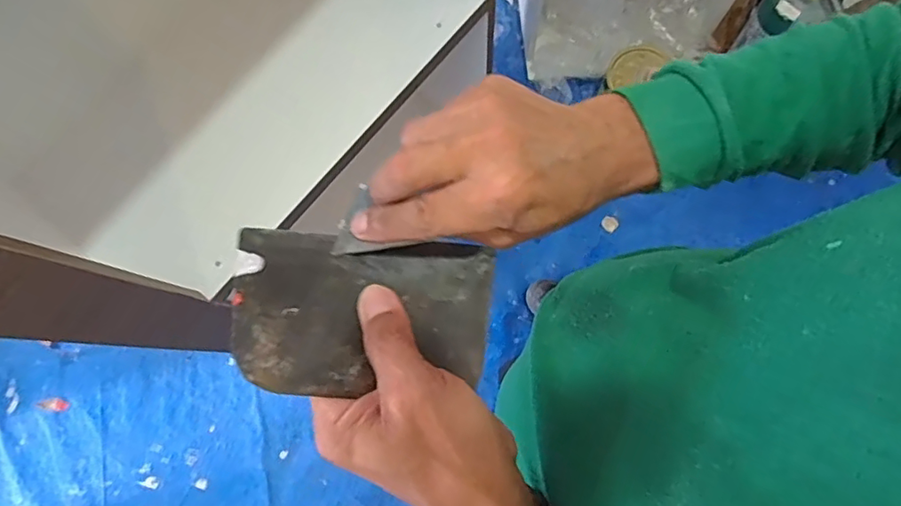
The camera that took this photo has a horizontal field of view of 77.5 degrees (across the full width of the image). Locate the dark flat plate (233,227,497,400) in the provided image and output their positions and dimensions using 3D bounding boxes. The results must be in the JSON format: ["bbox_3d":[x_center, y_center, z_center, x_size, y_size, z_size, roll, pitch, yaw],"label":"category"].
[{"bbox_3d":[-0.045,0.030,0.303,0.137,0.008,0.092,6,56,-10],"label":"dark flat plate"}]

